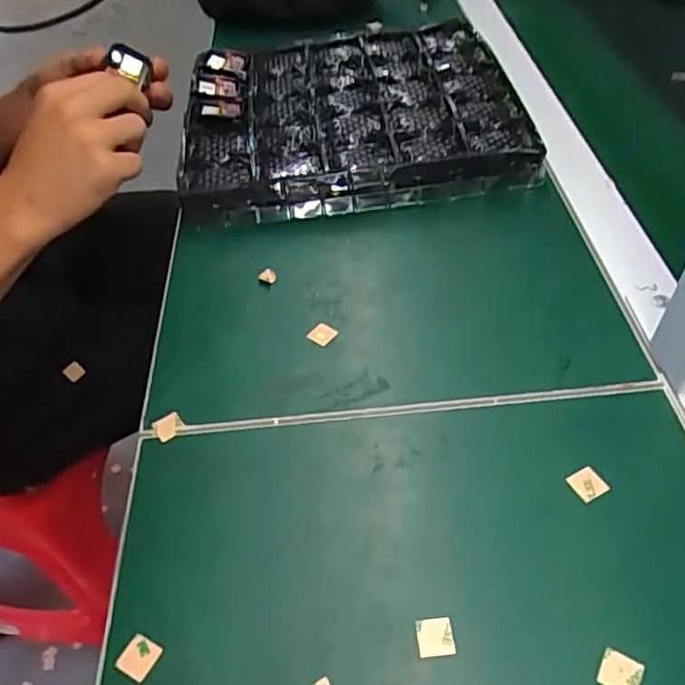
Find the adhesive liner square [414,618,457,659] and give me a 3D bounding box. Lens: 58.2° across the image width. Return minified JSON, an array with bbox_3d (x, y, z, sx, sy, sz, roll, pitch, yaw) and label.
[{"bbox_3d":[0.040,0.129,0.269,0.016,0.004,0.015,-7,53,1],"label":"adhesive liner square"}]

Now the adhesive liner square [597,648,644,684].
[{"bbox_3d":[0.115,0.138,0.255,0.015,0.004,0.016,22,57,21],"label":"adhesive liner square"}]

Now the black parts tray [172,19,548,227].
[{"bbox_3d":[0.005,-0.208,0.552,0.280,0.031,0.259,-6,48,0],"label":"black parts tray"}]

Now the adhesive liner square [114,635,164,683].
[{"bbox_3d":[-0.090,0.140,0.273,0.015,0.004,0.016,24,58,17],"label":"adhesive liner square"}]

